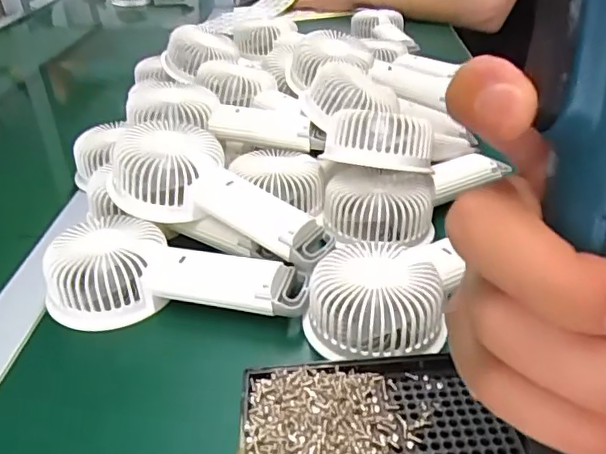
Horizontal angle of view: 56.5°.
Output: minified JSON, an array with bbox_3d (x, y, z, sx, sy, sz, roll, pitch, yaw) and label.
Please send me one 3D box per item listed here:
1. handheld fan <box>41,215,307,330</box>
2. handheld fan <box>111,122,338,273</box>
[{"bbox_3d":[-0.083,0.028,0.380,0.171,0.042,0.077,1,34,5],"label":"handheld fan"},{"bbox_3d":[-0.057,-0.023,0.414,0.168,0.043,0.078,27,40,12],"label":"handheld fan"}]

